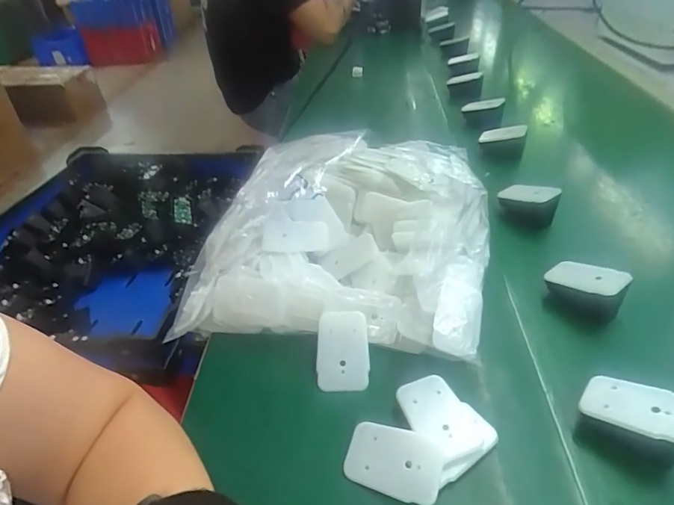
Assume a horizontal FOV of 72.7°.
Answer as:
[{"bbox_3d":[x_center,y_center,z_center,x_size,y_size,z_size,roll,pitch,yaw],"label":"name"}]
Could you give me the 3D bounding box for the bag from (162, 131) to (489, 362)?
[{"bbox_3d":[0.008,-0.025,0.505,0.298,0.104,0.283,2,39,10],"label":"bag"}]

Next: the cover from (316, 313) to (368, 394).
[{"bbox_3d":[0.005,0.086,0.400,0.044,0.005,0.068,0,74,7],"label":"cover"}]

